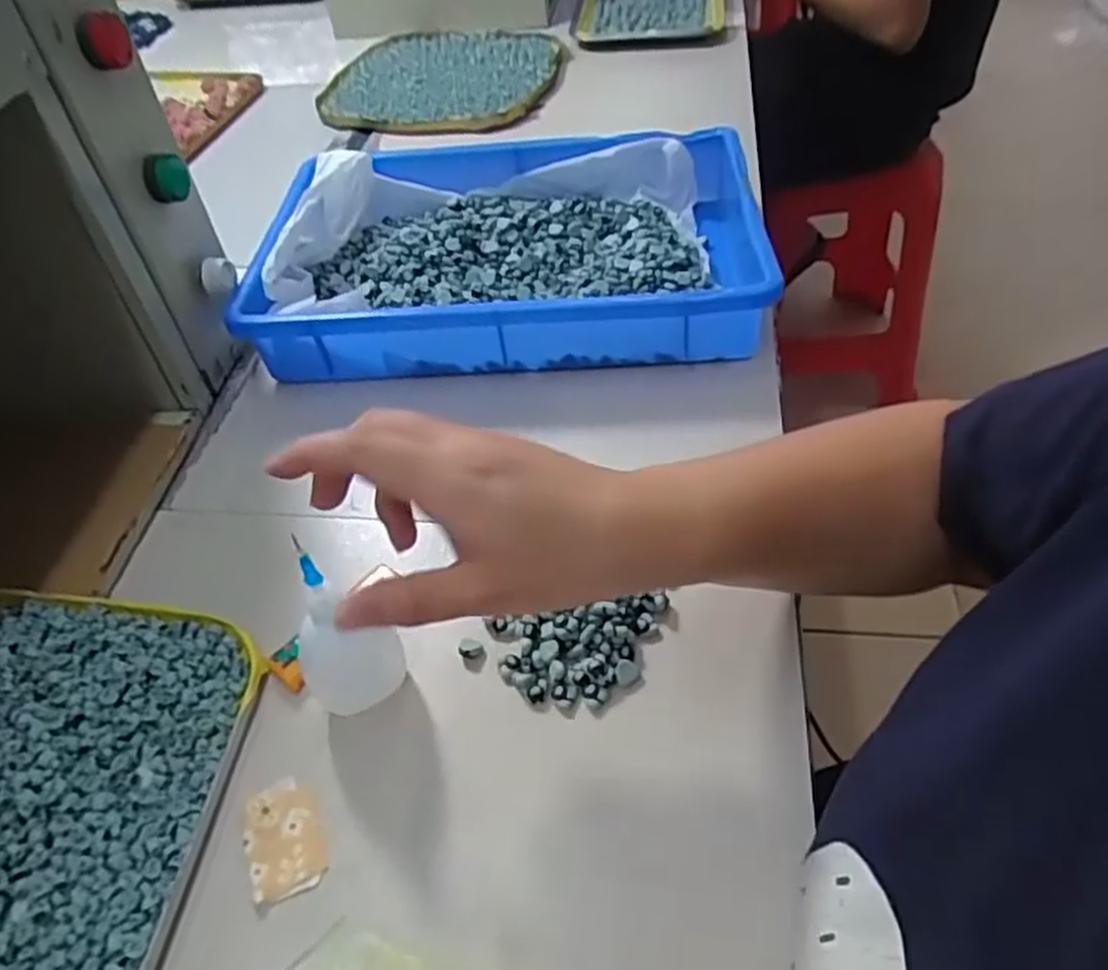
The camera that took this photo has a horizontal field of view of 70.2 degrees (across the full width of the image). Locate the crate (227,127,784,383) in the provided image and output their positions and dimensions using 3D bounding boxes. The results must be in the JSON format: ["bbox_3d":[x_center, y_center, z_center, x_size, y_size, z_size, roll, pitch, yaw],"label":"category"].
[{"bbox_3d":[-0.035,-0.176,0.601,0.369,0.075,0.249,1,45,5],"label":"crate"}]

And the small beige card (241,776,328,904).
[{"bbox_3d":[-0.118,0.153,0.343,0.032,0.004,0.049,-18,46,-14],"label":"small beige card"}]

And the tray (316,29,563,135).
[{"bbox_3d":[-0.128,-0.478,0.925,0.258,0.031,0.280,7,46,11],"label":"tray"}]

